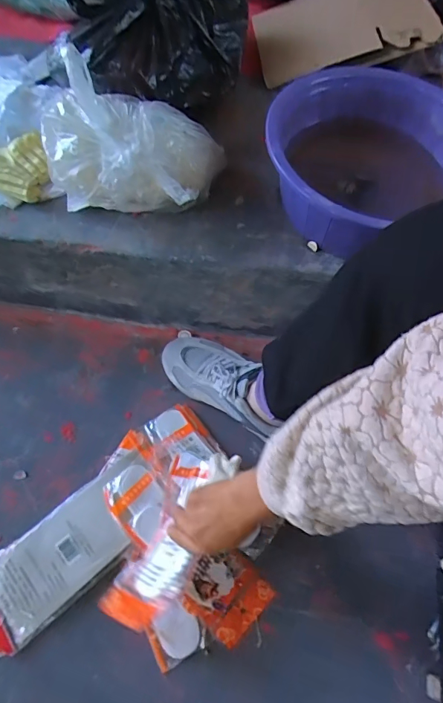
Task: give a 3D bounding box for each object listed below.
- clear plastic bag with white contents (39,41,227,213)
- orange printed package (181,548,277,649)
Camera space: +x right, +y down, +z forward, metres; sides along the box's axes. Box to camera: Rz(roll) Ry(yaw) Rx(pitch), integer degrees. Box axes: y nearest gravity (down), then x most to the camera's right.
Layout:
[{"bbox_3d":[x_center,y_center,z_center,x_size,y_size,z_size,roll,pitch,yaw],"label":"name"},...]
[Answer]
[{"bbox_3d":[-0.106,-0.251,0.528,0.212,0.151,0.133,8,64,-2],"label":"clear plastic bag with white contents"},{"bbox_3d":[0.008,0.308,0.540,0.100,0.015,0.089,37,69,13],"label":"orange printed package"}]

